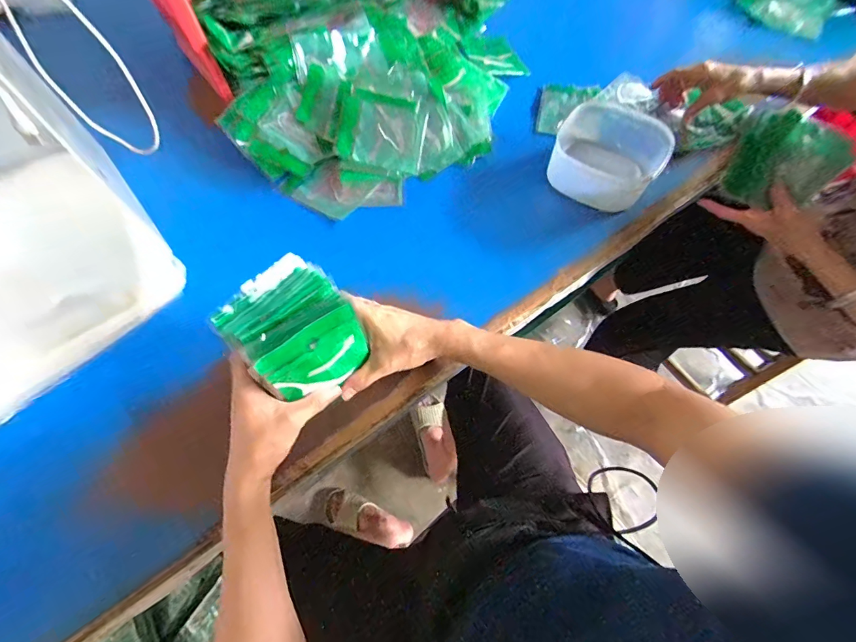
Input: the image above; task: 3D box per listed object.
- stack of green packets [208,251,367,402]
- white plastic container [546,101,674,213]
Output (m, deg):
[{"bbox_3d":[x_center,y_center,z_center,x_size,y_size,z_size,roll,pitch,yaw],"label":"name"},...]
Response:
[{"bbox_3d":[-0.137,0.010,0.406,0.109,0.088,0.112,-41,71,-17],"label":"stack of green packets"},{"bbox_3d":[0.271,-0.256,0.599,0.166,0.076,0.166,35,70,16],"label":"white plastic container"}]

